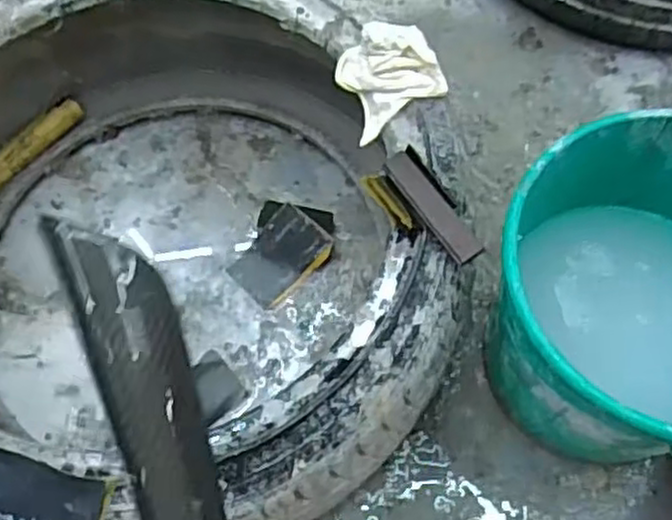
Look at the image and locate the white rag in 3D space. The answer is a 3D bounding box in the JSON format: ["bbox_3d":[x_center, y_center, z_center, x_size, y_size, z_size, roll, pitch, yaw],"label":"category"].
[{"bbox_3d":[0.046,-0.172,0.671,0.083,0.059,0.088,-24,67,-11],"label":"white rag"}]

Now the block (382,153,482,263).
[{"bbox_3d":[0.080,-0.045,0.610,0.026,0.014,0.115,-29,68,-13],"label":"block"}]

